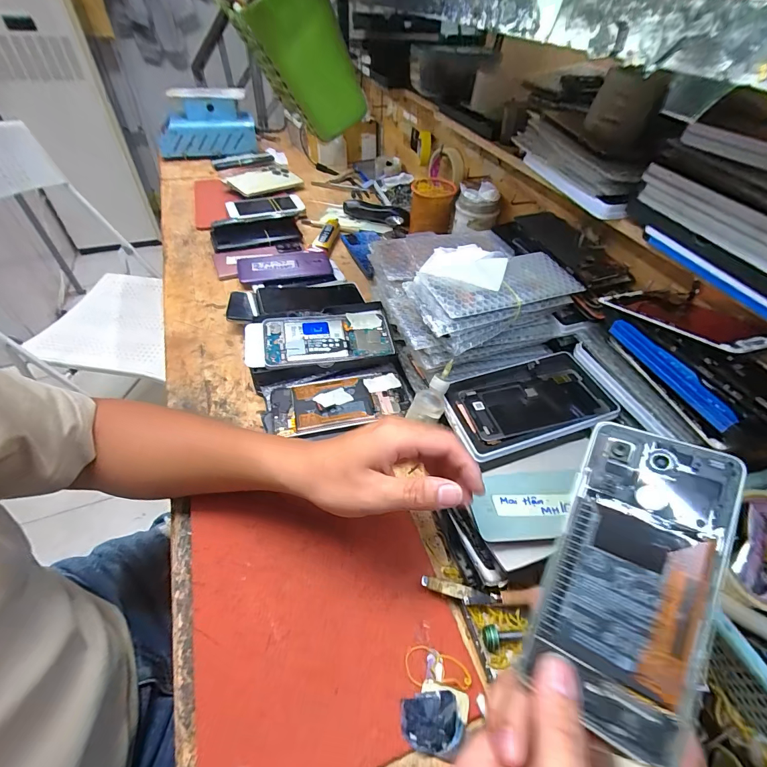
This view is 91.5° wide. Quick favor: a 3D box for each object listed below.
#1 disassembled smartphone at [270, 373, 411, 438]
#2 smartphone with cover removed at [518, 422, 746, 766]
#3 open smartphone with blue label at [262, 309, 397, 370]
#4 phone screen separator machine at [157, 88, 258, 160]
[{"bbox_3d":[-0.049,0.023,0.437,0.157,0.007,0.073,-8,49,-11],"label":"disassembled smartphone"},{"bbox_3d":[0.138,0.101,0.207,0.072,0.005,0.152,16,75,32],"label":"smartphone with cover removed"},{"bbox_3d":[-0.069,-0.059,0.476,0.159,0.007,0.078,-6,60,-13],"label":"open smartphone with blue label"},{"bbox_3d":[-0.434,-0.621,0.897,0.230,0.134,0.091,-2,48,-6],"label":"phone screen separator machine"}]

